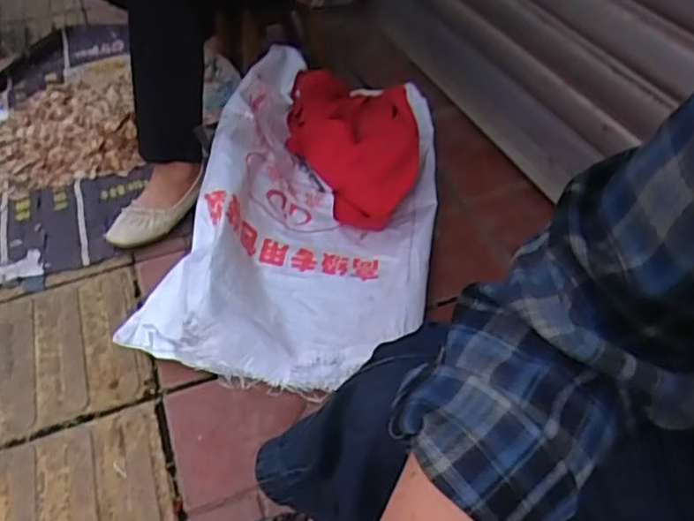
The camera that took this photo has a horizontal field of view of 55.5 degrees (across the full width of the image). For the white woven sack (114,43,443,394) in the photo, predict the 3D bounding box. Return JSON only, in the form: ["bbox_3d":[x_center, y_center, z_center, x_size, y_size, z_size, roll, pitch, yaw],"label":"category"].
[{"bbox_3d":[-0.038,-0.141,1.202,0.437,0.199,0.817,9,45,14],"label":"white woven sack"}]

